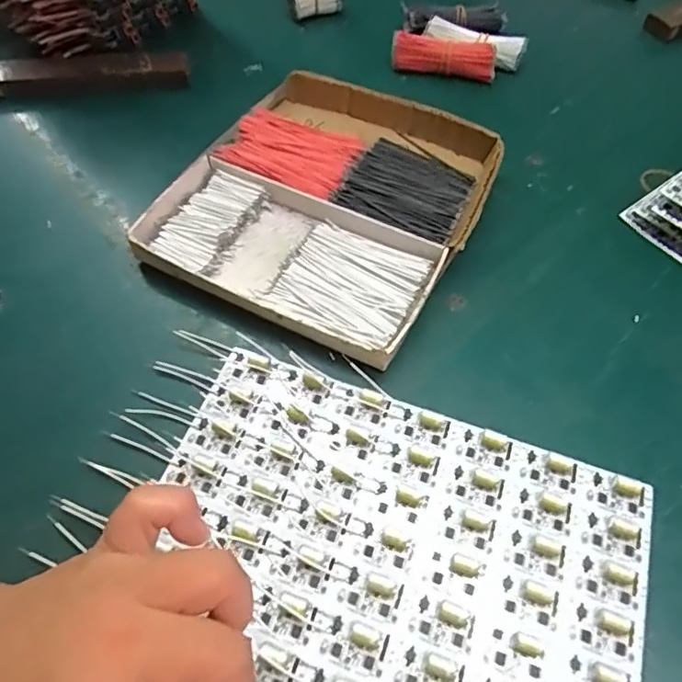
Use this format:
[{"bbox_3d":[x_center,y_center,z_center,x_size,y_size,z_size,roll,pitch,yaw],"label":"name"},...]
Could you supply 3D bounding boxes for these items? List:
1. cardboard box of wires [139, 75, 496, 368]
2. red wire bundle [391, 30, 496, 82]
[{"bbox_3d":[-0.008,-0.098,0.376,0.189,0.026,0.203,26,62,16],"label":"cardboard box of wires"},{"bbox_3d":[0.089,-0.246,0.470,0.088,0.024,0.023,12,60,8],"label":"red wire bundle"}]

